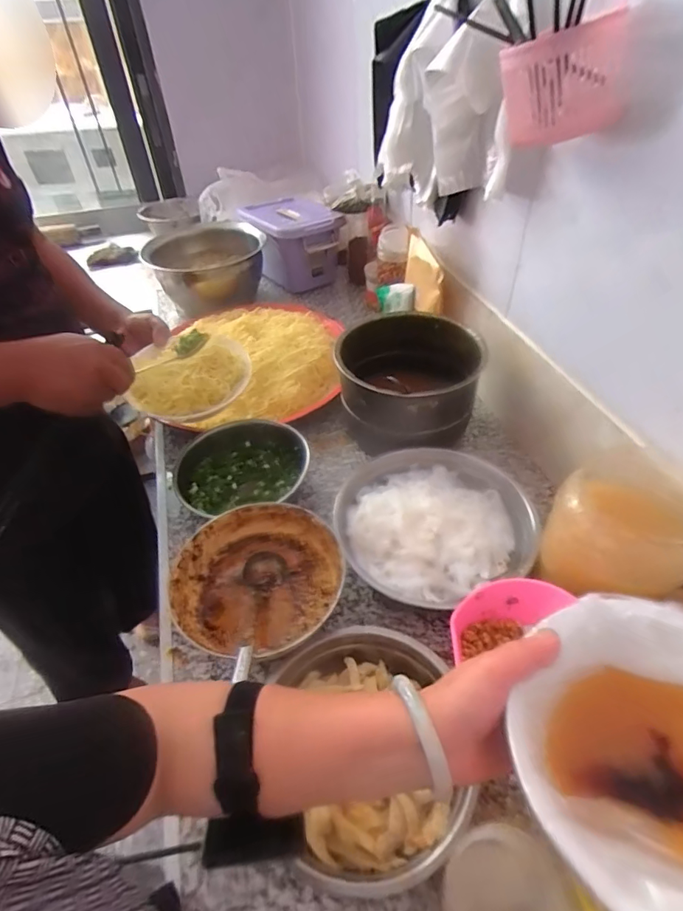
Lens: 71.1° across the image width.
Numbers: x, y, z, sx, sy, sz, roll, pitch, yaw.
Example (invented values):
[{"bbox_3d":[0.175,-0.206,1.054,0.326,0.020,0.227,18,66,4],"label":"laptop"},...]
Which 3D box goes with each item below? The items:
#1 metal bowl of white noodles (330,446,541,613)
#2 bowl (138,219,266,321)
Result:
[{"bbox_3d":[0.114,0.079,0.650,0.240,0.062,0.250,-2,45,2],"label":"metal bowl of white noodles"},{"bbox_3d":[-0.337,-0.483,1.227,0.280,0.147,0.297,-9,45,-5],"label":"bowl"}]

